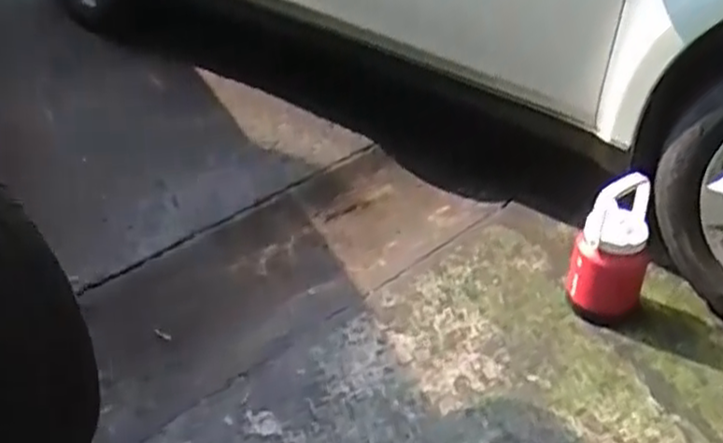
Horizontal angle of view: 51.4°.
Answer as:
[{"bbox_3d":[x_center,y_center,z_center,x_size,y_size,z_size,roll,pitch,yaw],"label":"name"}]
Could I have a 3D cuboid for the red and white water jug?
[{"bbox_3d":[0.563,0.050,1.689,0.157,0.325,0.138,12,36,18],"label":"red and white water jug"}]

